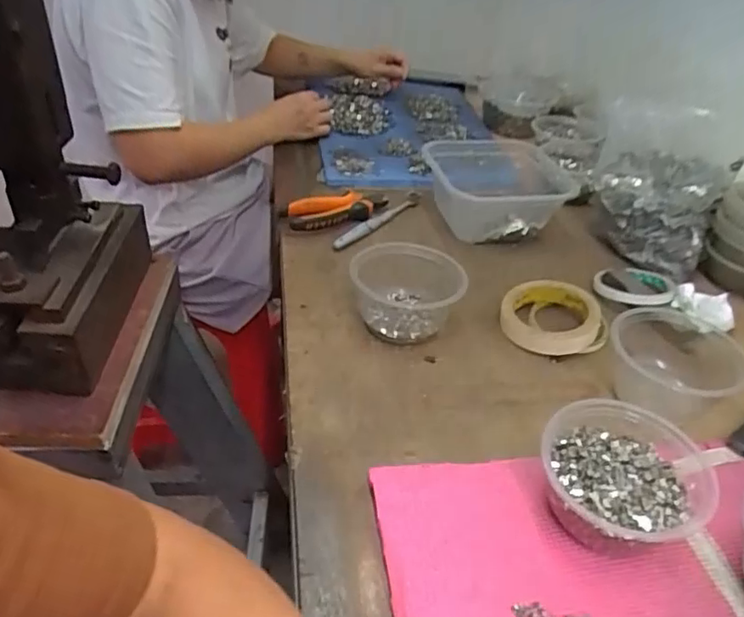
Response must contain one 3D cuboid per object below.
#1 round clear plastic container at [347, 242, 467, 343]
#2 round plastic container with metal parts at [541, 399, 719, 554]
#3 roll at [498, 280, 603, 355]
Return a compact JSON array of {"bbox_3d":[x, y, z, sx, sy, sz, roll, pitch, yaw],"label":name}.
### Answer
[{"bbox_3d":[0.034,-0.014,0.603,0.112,0.068,0.097,5,37,0],"label":"round clear plastic container"},{"bbox_3d":[0.182,0.125,0.429,0.126,0.058,0.111,-24,45,-33],"label":"round plastic container with metal parts"},{"bbox_3d":[0.187,0.008,0.622,0.096,0.033,0.096,3,37,2],"label":"roll"}]

